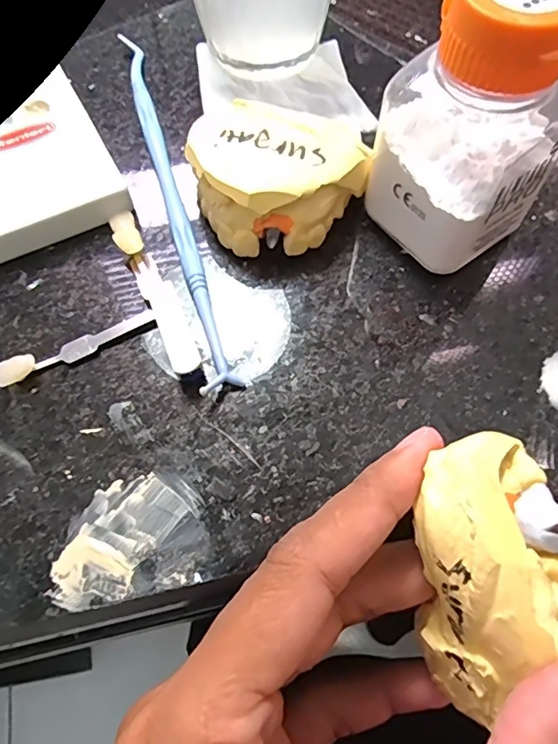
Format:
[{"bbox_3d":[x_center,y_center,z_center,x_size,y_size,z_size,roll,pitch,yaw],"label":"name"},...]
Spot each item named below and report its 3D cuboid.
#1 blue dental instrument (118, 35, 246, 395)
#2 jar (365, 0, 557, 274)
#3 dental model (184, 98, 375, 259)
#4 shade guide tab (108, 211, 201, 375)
[{"bbox_3d":[-0.038,-0.065,0.179,0.010,0.007,0.162,-14,65,-6],"label":"blue dental instrument"},{"bbox_3d":[0.054,-0.066,0.139,0.039,0.069,0.039,0,65,0],"label":"jar"},{"bbox_3d":[-0.003,-0.059,0.166,0.054,0.026,0.041,20,66,9],"label":"dental model"},{"bbox_3d":[-0.038,-0.026,0.159,0.009,0.009,0.065,-24,67,-11],"label":"shade guide tab"}]

